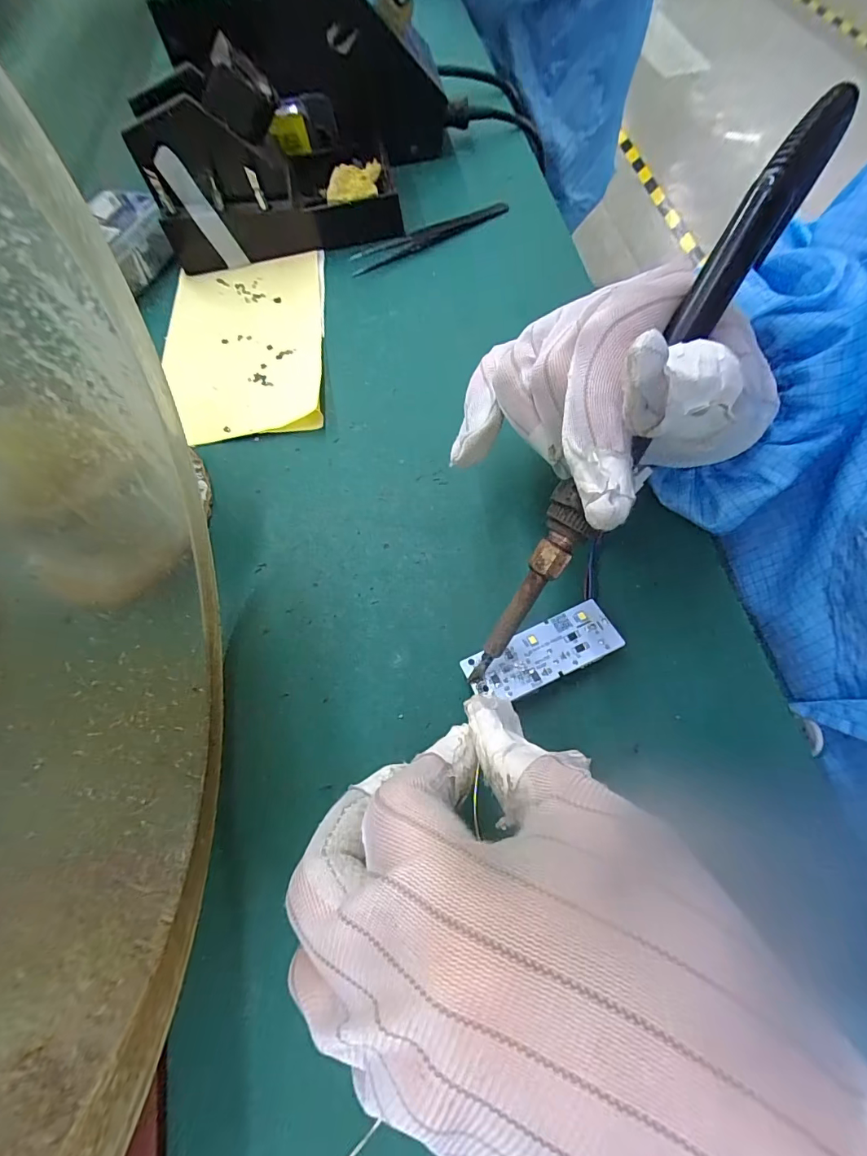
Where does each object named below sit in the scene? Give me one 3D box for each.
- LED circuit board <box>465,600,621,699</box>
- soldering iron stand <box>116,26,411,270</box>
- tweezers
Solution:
[{"bbox_3d":[0.045,0.031,0.189,0.064,0.004,0.024,-24,58,-6],"label":"LED circuit board"},{"bbox_3d":[-0.111,-0.293,0.315,0.162,0.083,0.095,-12,65,-2],"label":"soldering iron stand"},{"bbox_3d":[-0.001,-0.244,0.328,0.123,0.014,0.015,-30,66,-8],"label":"tweezers"}]

